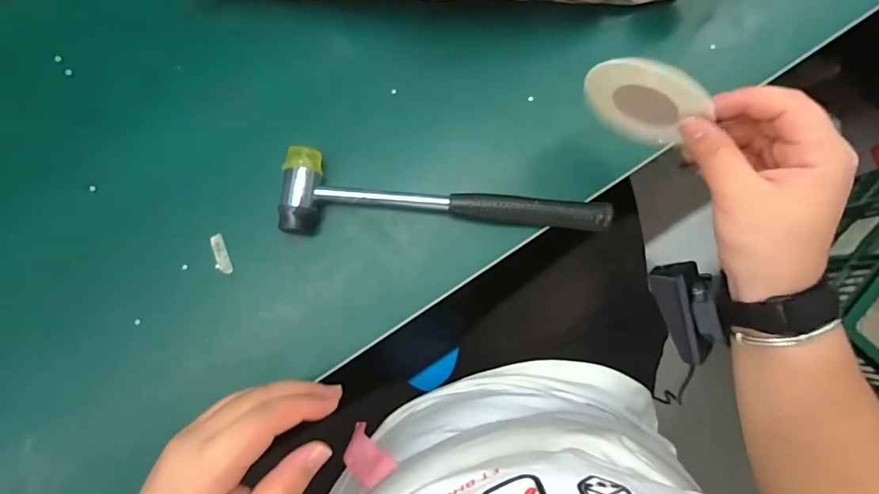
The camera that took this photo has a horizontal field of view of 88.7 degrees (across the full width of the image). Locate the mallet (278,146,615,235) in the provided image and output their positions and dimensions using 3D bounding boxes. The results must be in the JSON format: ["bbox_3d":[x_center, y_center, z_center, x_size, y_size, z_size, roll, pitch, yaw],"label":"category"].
[{"bbox_3d":[0.006,-0.046,0.369,0.261,0.035,0.066,-1,82,2],"label":"mallet"}]

